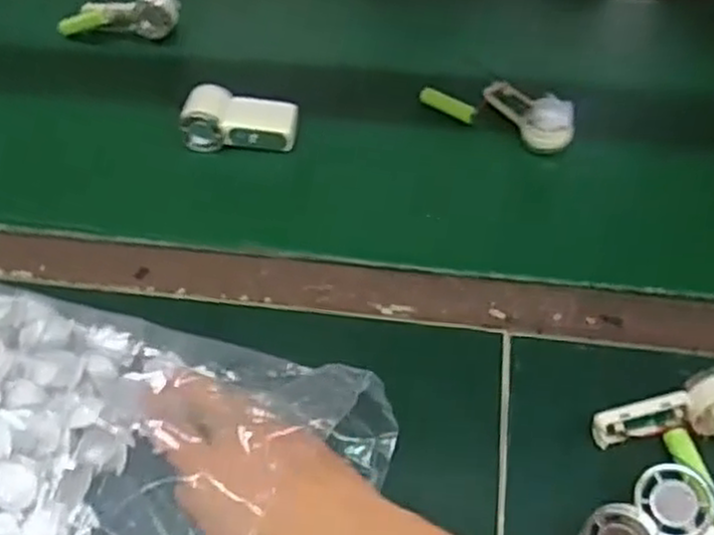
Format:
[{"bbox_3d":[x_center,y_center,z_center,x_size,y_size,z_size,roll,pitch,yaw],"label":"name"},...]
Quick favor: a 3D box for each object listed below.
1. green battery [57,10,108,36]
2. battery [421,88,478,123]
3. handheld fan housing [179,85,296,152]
[{"bbox_3d":[-0.269,-0.241,0.750,0.051,0.015,0.012,-11,52,11],"label":"green battery"},{"bbox_3d":[0.080,-0.142,0.666,0.055,0.011,0.012,34,61,24],"label":"battery"},{"bbox_3d":[-0.096,-0.125,0.639,0.093,0.026,0.050,6,52,5],"label":"handheld fan housing"}]

